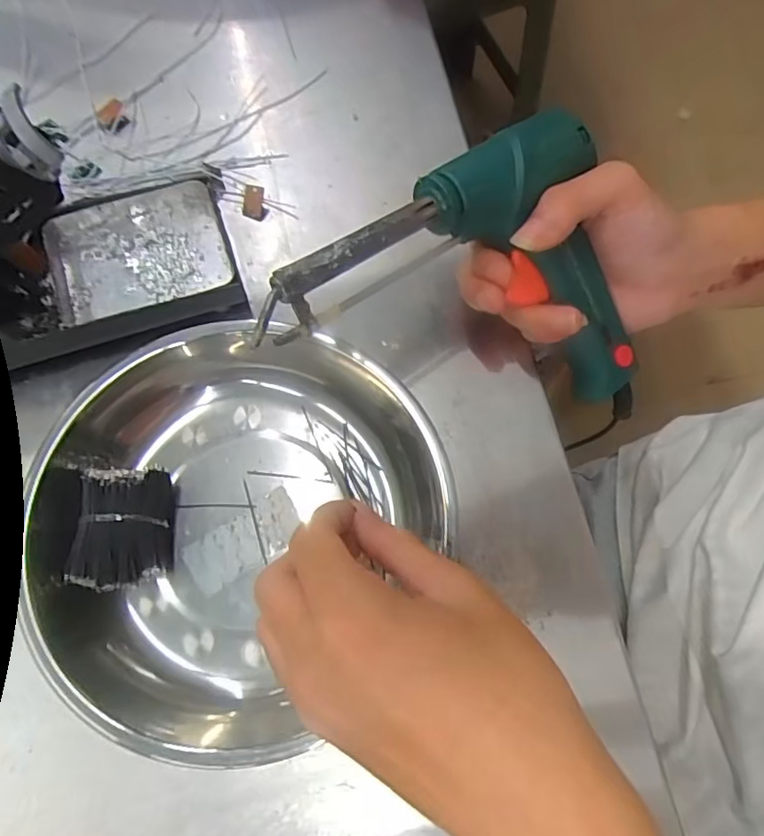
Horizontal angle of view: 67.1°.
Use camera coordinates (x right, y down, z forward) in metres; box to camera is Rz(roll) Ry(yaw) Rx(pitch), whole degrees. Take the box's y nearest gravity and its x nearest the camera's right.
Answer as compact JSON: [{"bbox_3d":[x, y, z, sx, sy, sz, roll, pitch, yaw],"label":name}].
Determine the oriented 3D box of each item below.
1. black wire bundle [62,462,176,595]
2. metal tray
[{"bbox_3d":[-0.120,0.050,0.273,0.039,0.032,0.059,-7,72,-4],"label":"black wire bundle"},{"bbox_3d":[-0.136,-0.091,0.323,0.094,0.022,0.065,-18,73,-7],"label":"metal tray"}]

